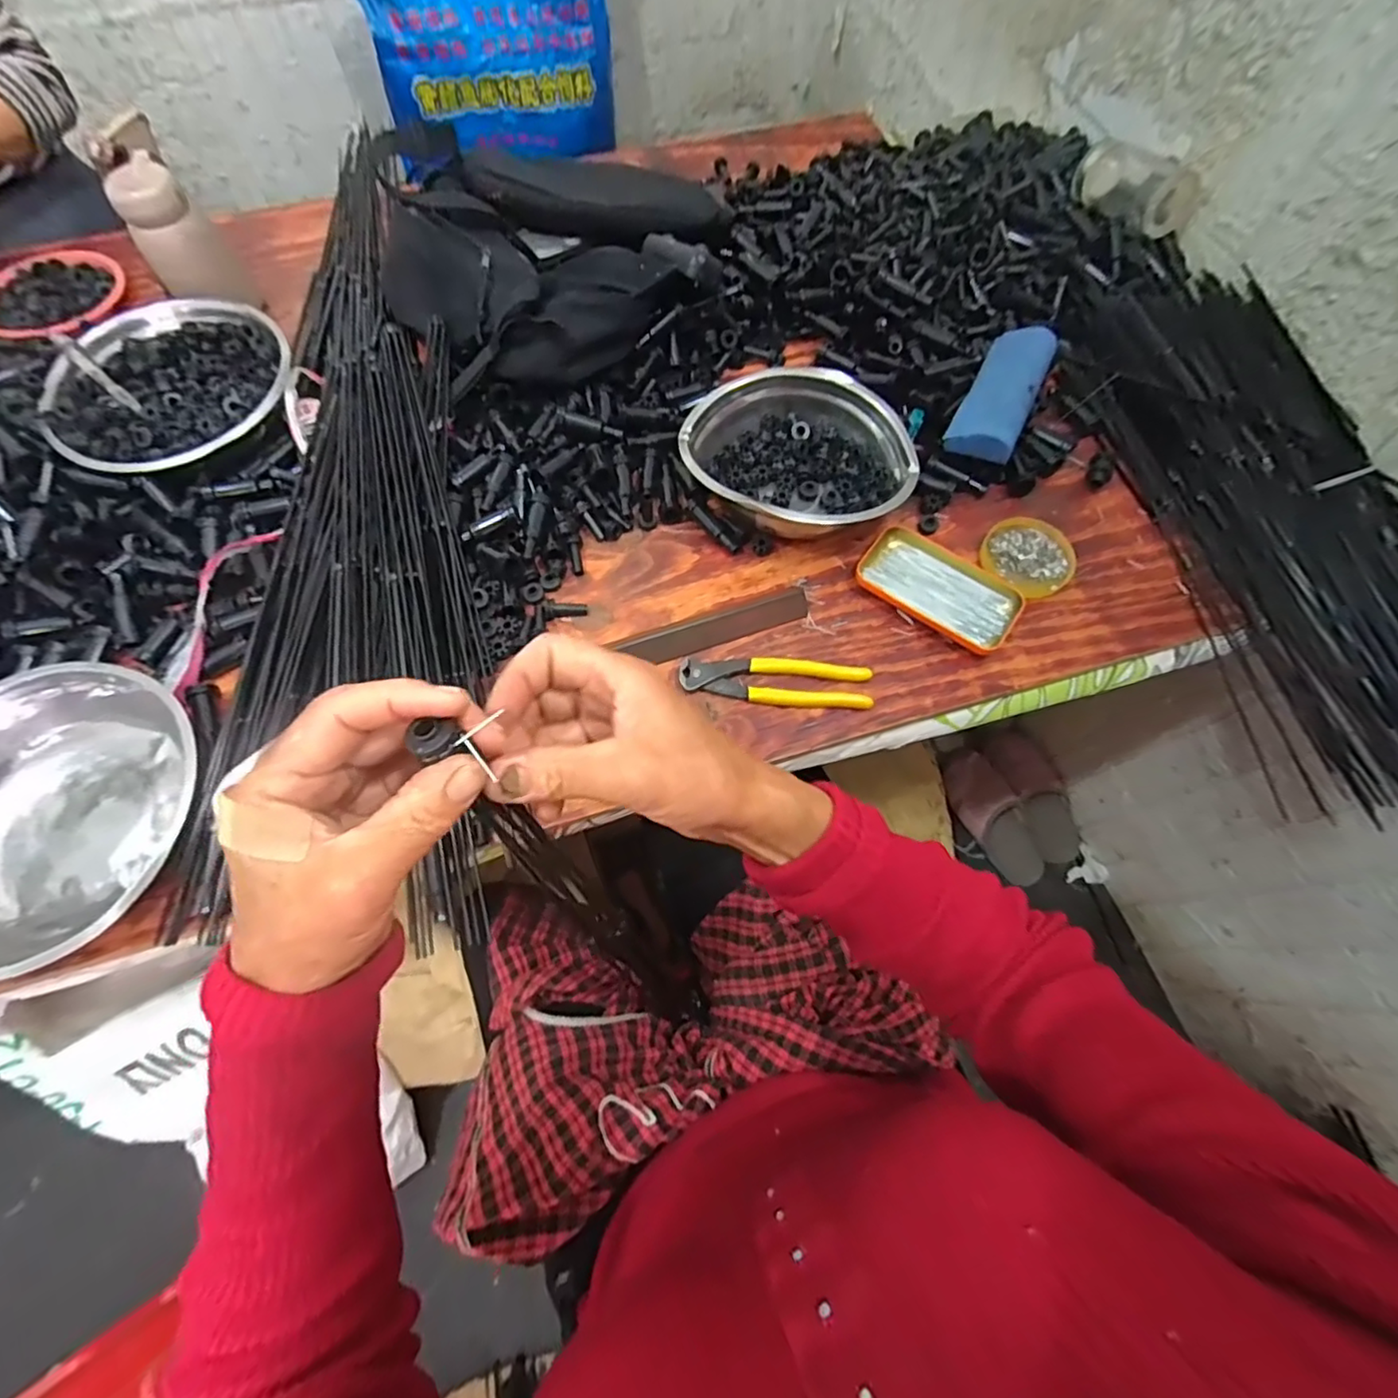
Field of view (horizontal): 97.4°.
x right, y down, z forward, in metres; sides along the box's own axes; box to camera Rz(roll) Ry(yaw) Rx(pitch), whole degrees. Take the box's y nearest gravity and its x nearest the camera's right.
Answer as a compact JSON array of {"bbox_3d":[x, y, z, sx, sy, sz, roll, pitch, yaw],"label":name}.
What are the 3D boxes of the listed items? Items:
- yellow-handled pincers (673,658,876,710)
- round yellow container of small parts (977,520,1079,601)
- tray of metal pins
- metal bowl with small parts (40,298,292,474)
[{"bbox_3d":[0.066,-0.015,0.536,0.163,0.017,0.040,5,67,1],"label":"yellow-handled pincers"},{"bbox_3d":[0.313,-0.134,0.589,0.083,0.015,0.085,0,67,-1],"label":"round yellow container of small parts"},{"bbox_3d":[0.221,-0.102,0.566,0.143,0.023,0.080,35,71,13],"label":"tray of metal pins"},{"bbox_3d":[-0.521,-0.307,0.613,0.203,0.056,0.213,0,67,-1],"label":"metal bowl with small parts"}]

